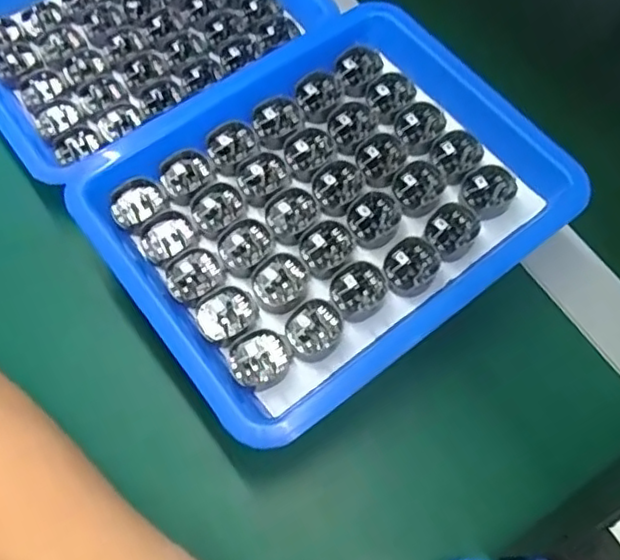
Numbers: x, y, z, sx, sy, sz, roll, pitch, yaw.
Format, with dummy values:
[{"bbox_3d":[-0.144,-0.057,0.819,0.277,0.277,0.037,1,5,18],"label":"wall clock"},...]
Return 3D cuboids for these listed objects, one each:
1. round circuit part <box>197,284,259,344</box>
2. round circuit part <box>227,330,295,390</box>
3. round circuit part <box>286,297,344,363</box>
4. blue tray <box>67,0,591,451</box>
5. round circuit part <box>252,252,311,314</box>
[{"bbox_3d":[-0.039,0.017,0.294,0.028,0.006,0.026,1,65,-3],"label":"round circuit part"},{"bbox_3d":[-0.023,0.037,0.288,0.029,0.010,0.023,-27,69,-15],"label":"round circuit part"},{"bbox_3d":[0.002,0.024,0.295,0.023,0.008,0.029,42,69,15],"label":"round circuit part"},{"bbox_3d":[0.013,-0.043,0.318,0.221,0.026,0.167,-34,71,-17],"label":"blue tray"},{"bbox_3d":[-0.013,0.002,0.303,0.028,0.005,0.027,1,65,-3],"label":"round circuit part"}]

